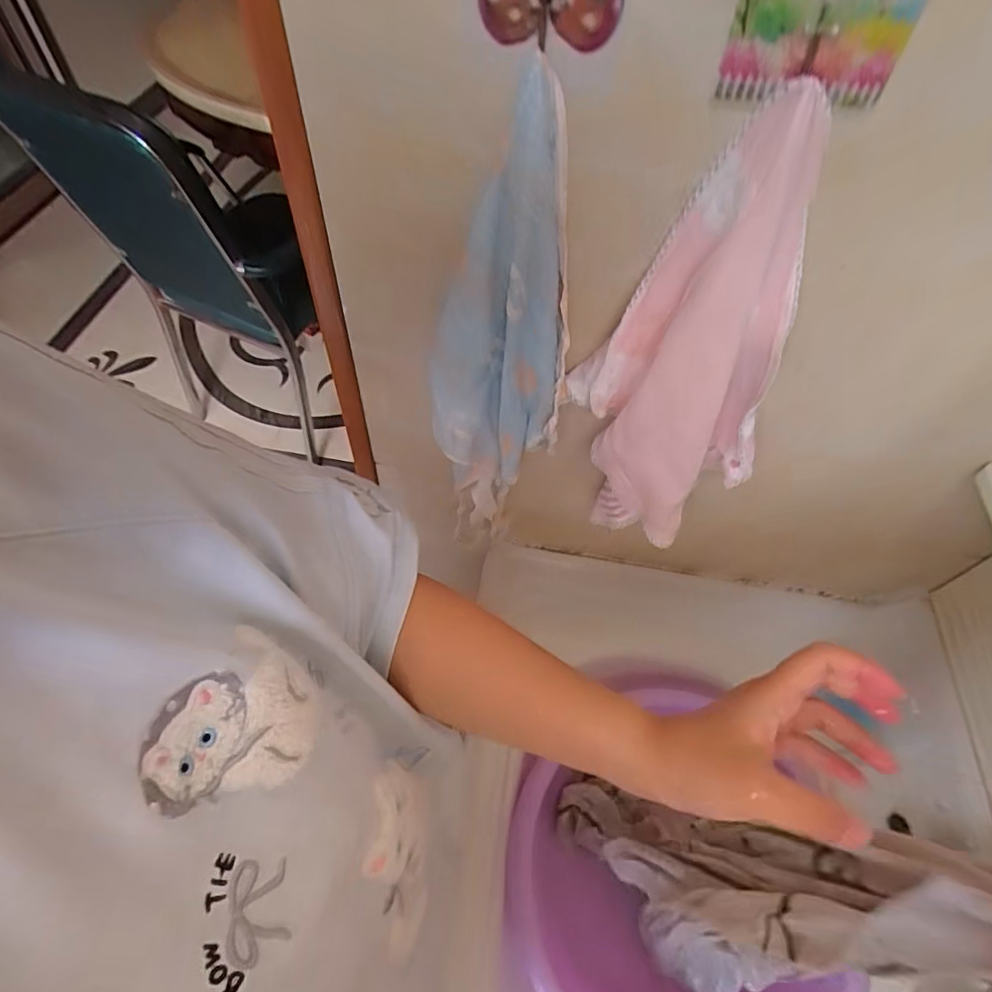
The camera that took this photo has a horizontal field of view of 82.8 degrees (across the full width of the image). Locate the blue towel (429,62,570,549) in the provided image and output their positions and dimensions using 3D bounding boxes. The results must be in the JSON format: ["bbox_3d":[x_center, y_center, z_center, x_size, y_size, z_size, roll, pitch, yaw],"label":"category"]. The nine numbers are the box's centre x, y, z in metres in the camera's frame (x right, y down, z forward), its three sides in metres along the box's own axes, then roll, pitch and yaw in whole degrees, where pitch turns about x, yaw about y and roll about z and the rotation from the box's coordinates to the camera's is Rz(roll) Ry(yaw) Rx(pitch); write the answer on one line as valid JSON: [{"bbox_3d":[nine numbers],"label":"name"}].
[{"bbox_3d":[0.001,-0.073,0.416,0.088,0.390,0.069,7,56,2],"label":"blue towel"}]

